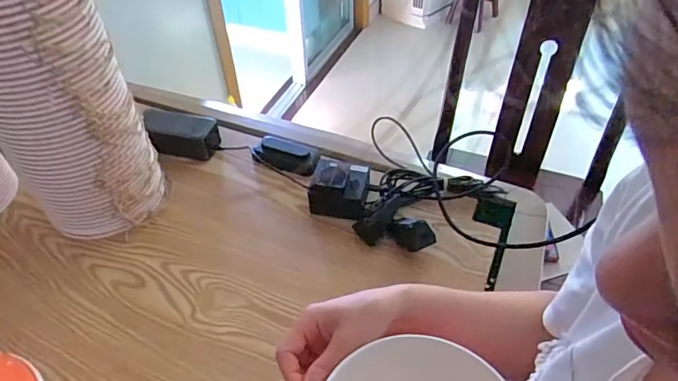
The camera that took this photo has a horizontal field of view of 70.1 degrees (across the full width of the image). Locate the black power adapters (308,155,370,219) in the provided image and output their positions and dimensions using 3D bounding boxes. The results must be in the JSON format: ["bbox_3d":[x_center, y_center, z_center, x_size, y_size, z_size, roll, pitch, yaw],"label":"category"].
[{"bbox_3d":[0.004,-0.005,0.686,0.076,0.054,0.077,-1,44,1],"label":"black power adapters"}]

